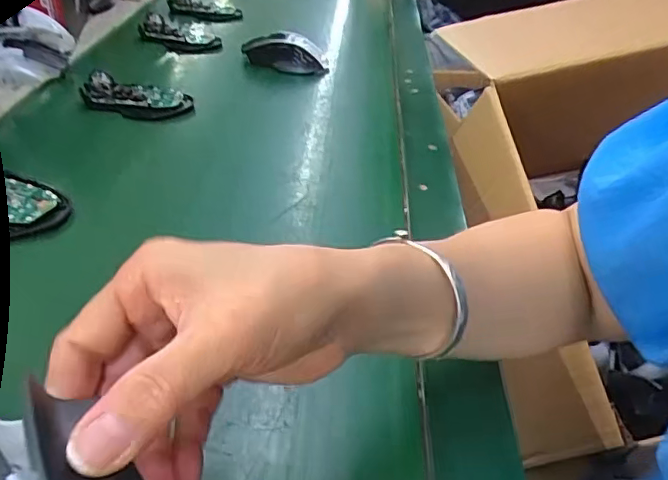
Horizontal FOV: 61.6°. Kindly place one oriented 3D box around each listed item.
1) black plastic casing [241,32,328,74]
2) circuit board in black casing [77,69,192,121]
[{"bbox_3d":[-0.063,-0.245,0.745,0.117,0.045,0.051,1,37,-7],"label":"black plastic casing"},{"bbox_3d":[-0.213,-0.157,0.605,0.113,0.034,0.045,4,37,-4],"label":"circuit board in black casing"}]

